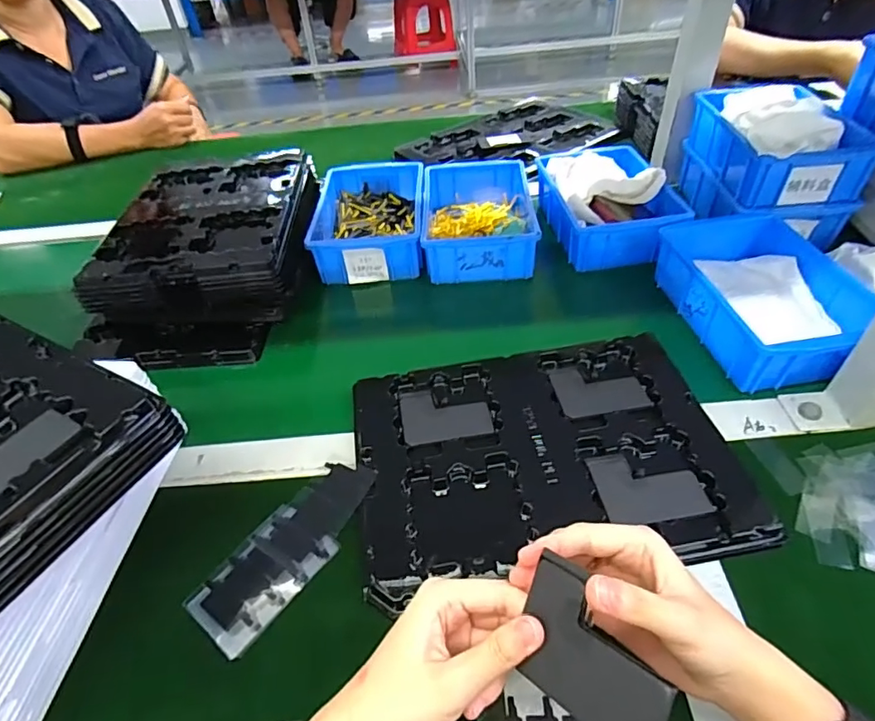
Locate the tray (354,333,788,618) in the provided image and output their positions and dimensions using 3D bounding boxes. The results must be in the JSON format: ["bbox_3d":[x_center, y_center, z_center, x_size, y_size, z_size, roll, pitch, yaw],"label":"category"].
[{"bbox_3d":[0.084,0.075,0.435,0.295,0.022,0.210,-9,45,-4],"label":"tray"}]

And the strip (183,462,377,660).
[{"bbox_3d":[-0.113,0.142,0.402,0.062,0.009,0.154,26,53,28],"label":"strip"}]

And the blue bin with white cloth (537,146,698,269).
[{"bbox_3d":[0.215,-0.201,0.667,0.136,0.068,0.218,-8,45,-3],"label":"blue bin with white cloth"}]

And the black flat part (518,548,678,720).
[{"bbox_3d":[0.070,0.134,0.241,0.078,0.004,0.058,13,81,52],"label":"black flat part"}]

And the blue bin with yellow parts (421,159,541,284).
[{"bbox_3d":[0.050,-0.187,0.677,0.135,0.058,0.204,-4,45,1],"label":"blue bin with yellow parts"}]

